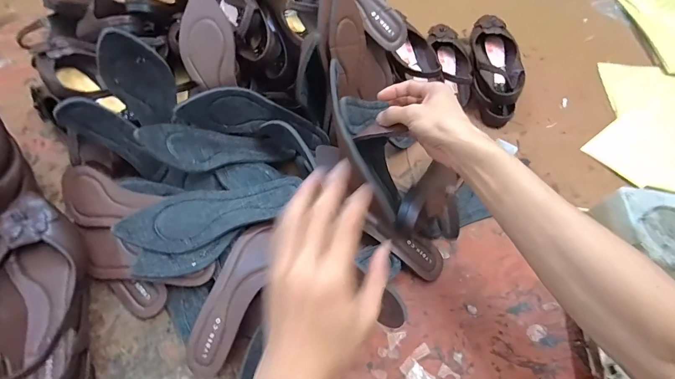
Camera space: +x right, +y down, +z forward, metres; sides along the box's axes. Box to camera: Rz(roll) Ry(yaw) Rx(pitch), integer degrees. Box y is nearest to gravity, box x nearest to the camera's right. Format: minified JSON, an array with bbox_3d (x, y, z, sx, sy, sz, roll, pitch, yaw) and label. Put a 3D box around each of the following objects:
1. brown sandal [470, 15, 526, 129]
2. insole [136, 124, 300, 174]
[{"bbox_3d":[0.314,-0.248,0.686,0.092,0.080,0.241,10,58,6],"label":"brown sandal"},{"bbox_3d":[-0.178,-0.069,0.522,0.237,0.038,0.073,-3,48,-44],"label":"insole"}]

